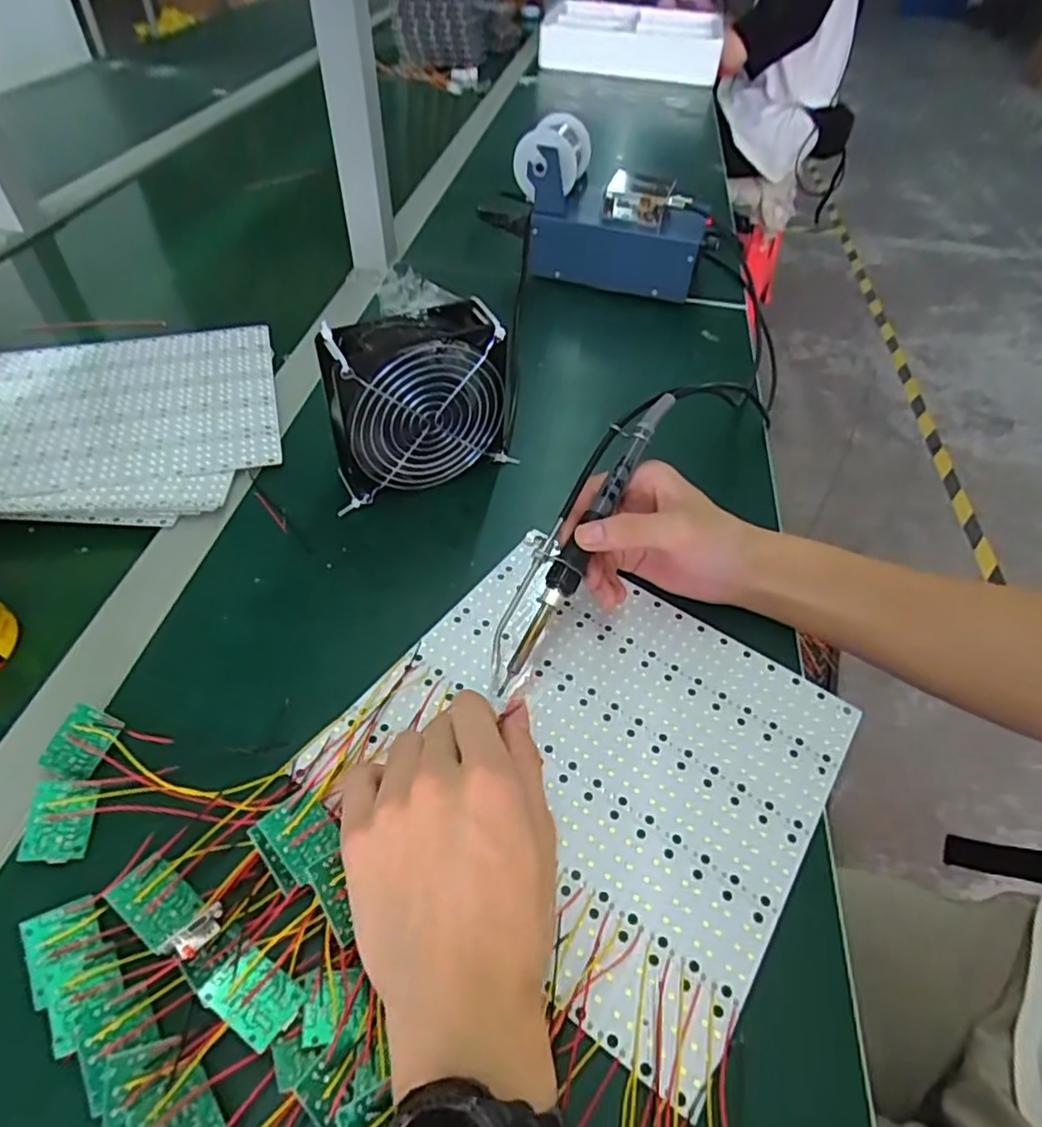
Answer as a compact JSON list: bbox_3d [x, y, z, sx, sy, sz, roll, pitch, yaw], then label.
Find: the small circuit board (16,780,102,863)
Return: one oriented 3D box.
[{"bbox_3d":[-0.220,0.122,0.308,0.026,0.004,0.036,11,65,-23],"label":"small circuit board"}]

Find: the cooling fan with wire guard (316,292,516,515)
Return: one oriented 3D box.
[{"bbox_3d":[-0.071,-0.109,0.453,0.123,0.124,0.048,-19,53,-20],"label":"cooling fan with wire guard"}]

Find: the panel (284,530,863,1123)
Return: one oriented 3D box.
[{"bbox_3d":[0.039,0.098,0.362,0.235,0.004,0.224,31,53,21],"label":"panel"}]

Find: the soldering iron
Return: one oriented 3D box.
[{"bbox_3d":[0.036,-0.021,0.392,0.029,0.027,0.209,25,74,16],"label":"soldering iron"}]

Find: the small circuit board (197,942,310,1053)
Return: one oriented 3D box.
[{"bbox_3d":[-0.106,0.173,0.258,0.034,0.004,0.026,29,32,14],"label":"small circuit board"}]

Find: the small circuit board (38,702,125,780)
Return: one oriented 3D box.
[{"bbox_3d":[-0.226,0.092,0.331,0.027,0.004,0.035,31,76,2],"label":"small circuit board"}]

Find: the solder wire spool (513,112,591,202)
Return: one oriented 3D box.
[{"bbox_3d":[0.031,-0.408,0.648,0.067,0.063,0.070,2,49,-3],"label":"solder wire spool"}]

